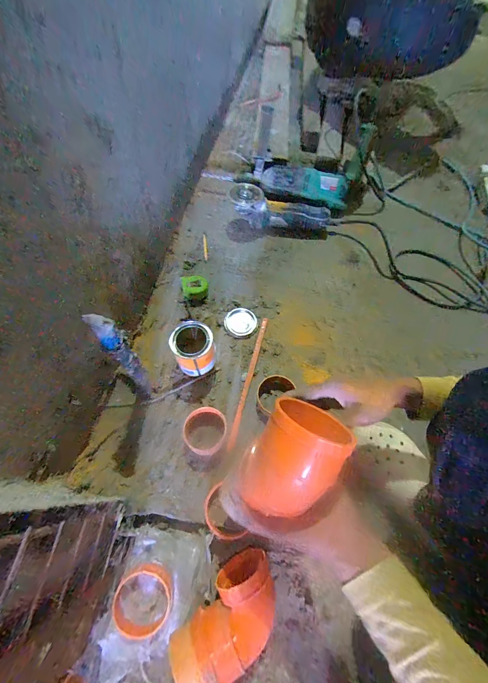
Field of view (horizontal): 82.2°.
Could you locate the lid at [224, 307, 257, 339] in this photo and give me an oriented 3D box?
[{"bbox_3d":[-0.009,-0.047,0.678,0.078,0.004,0.078,0,63,0],"label":"lid"}]

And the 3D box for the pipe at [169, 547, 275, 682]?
[{"bbox_3d":[-0.019,0.415,0.424,0.174,0.085,0.093,-42,70,-19],"label":"pipe"}]

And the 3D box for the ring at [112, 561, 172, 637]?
[{"bbox_3d":[-0.159,0.407,0.440,0.088,0.033,0.093,0,63,0],"label":"ring"}]

